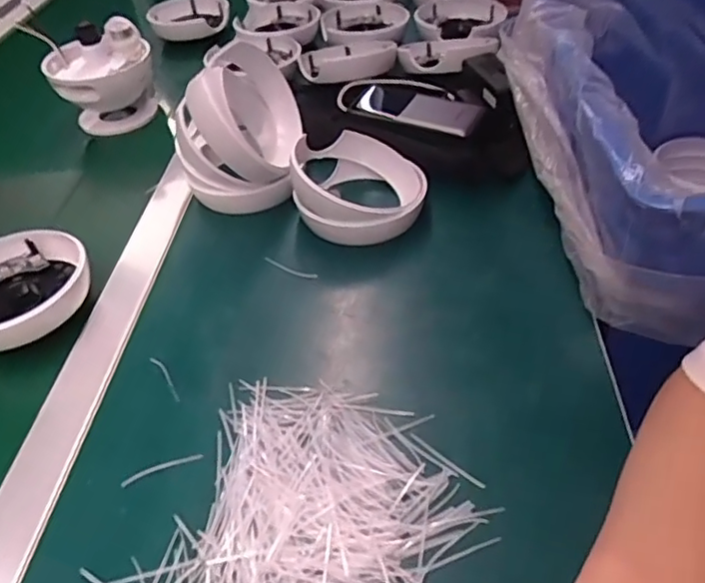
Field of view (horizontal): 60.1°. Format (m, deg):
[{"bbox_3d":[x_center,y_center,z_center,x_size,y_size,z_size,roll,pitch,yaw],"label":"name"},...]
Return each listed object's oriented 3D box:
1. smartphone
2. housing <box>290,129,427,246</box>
[{"bbox_3d":[0.063,-0.176,0.579,0.122,0.008,0.049,18,54,22],"label":"smartphone"},{"bbox_3d":[0.006,-0.096,0.530,0.111,0.057,0.116,0,43,6],"label":"housing"}]

